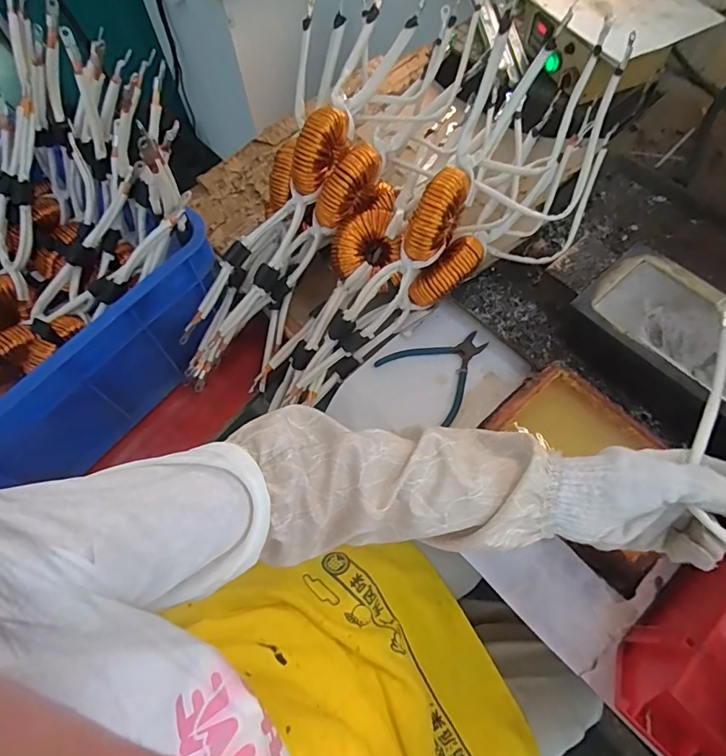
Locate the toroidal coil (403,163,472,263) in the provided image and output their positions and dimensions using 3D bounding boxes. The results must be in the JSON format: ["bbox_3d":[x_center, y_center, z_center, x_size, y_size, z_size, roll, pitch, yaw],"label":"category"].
[{"bbox_3d":[0.088,-0.186,0.567,0.047,0.089,0.092,24,67,14],"label":"toroidal coil"}]

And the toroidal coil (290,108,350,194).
[{"bbox_3d":[-0.053,-0.291,0.615,0.043,0.080,0.096,20,66,12],"label":"toroidal coil"}]

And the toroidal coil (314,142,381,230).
[{"bbox_3d":[-0.017,-0.245,0.625,0.052,0.086,0.096,29,68,16],"label":"toroidal coil"}]

